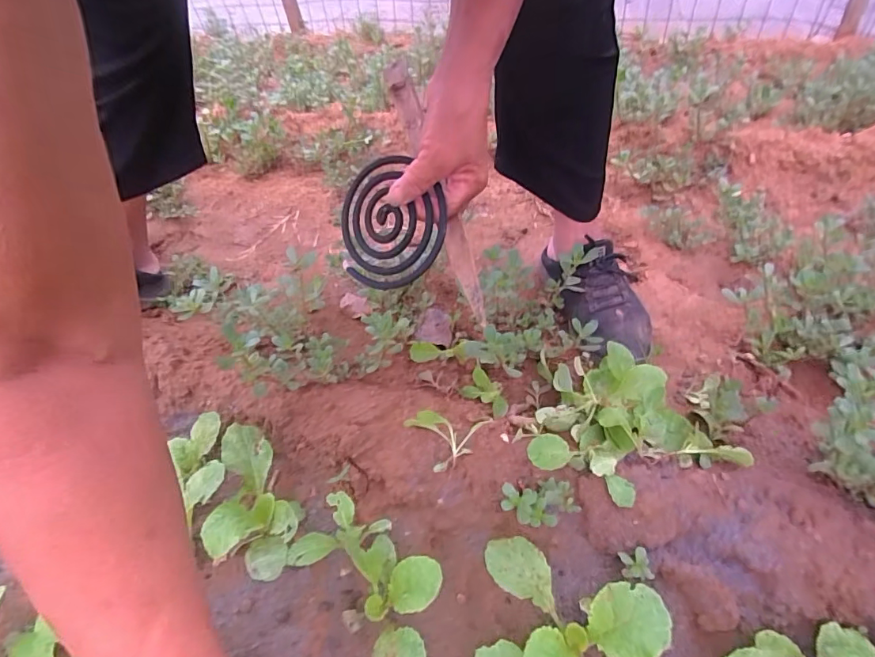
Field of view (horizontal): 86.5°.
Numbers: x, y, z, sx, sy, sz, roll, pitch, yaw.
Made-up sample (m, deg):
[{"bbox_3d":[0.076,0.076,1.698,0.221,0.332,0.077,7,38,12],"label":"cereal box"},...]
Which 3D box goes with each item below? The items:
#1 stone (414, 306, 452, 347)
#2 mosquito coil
[{"bbox_3d":[-0.004,-0.004,0.636,0.046,0.015,0.057,0,47,6],"label":"stone"},{"bbox_3d":[-0.042,-0.094,0.414,0.107,0.011,0.115,0,91,28],"label":"mosquito coil"}]

